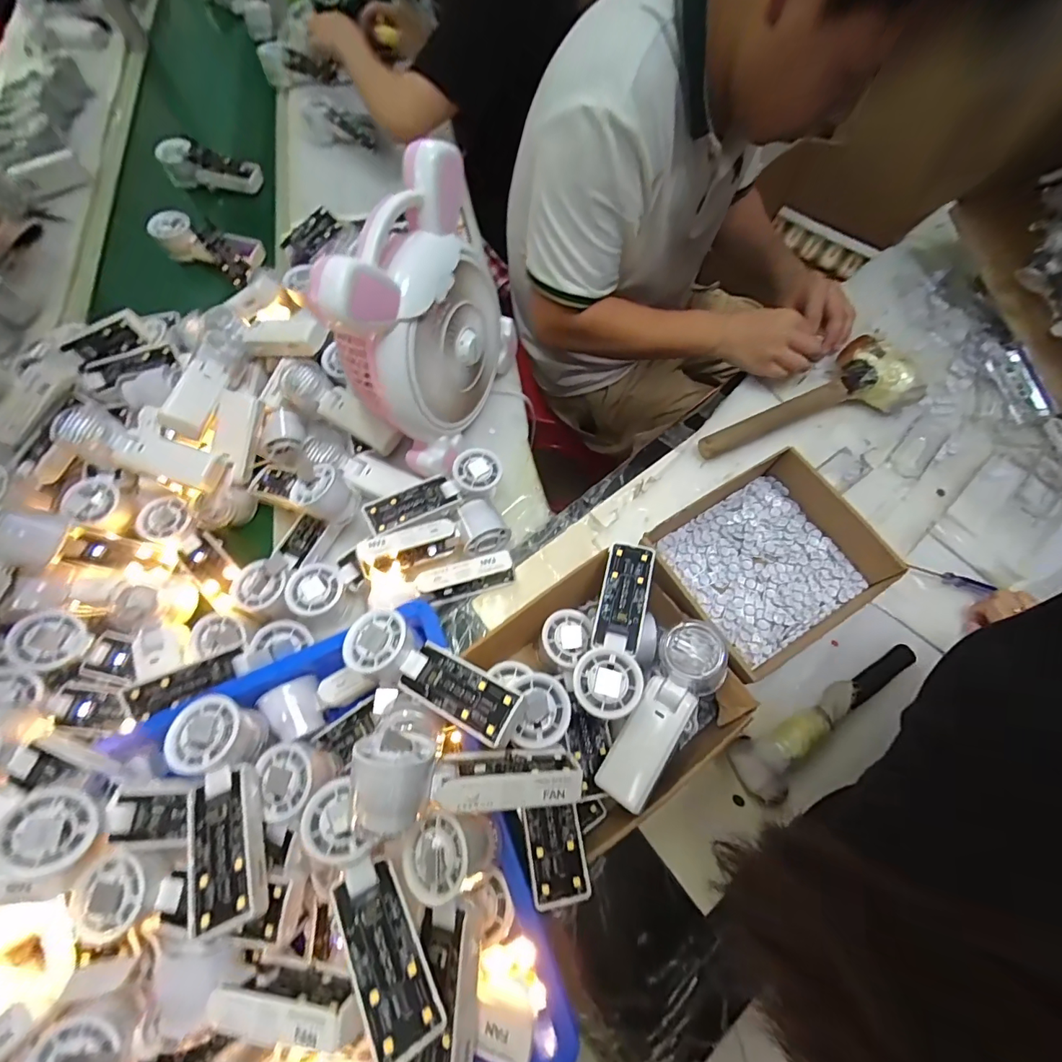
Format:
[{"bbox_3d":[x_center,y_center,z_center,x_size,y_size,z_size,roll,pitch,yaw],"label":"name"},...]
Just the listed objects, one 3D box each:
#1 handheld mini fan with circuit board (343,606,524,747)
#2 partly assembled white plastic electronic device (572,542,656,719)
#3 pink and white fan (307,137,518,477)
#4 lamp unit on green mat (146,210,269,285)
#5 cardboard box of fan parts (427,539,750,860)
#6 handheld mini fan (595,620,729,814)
[{"bbox_3d":[-0.086,0.113,0.383,0.163,0.036,0.051,23,72,12],"label":"handheld mini fan with circuit board"},{"bbox_3d":[0.080,0.086,0.426,0.052,0.022,0.161,14,57,8],"label":"partly assembled white plastic electronic device"},{"bbox_3d":[-0.098,-0.218,0.511,0.107,0.249,0.238,23,71,11],"label":"pink and white fan"},{"bbox_3d":[-0.538,-0.480,0.776,0.173,0.060,0.079,24,72,12],"label":"lamp unit on green mat"},{"bbox_3d":[0.055,0.149,0.416,0.260,0.141,0.202,-34,71,-10],"label":"cardboard box of fan parts"},{"bbox_3d":[0.120,0.159,0.403,0.063,0.040,0.165,28,72,13],"label":"handheld mini fan"}]

